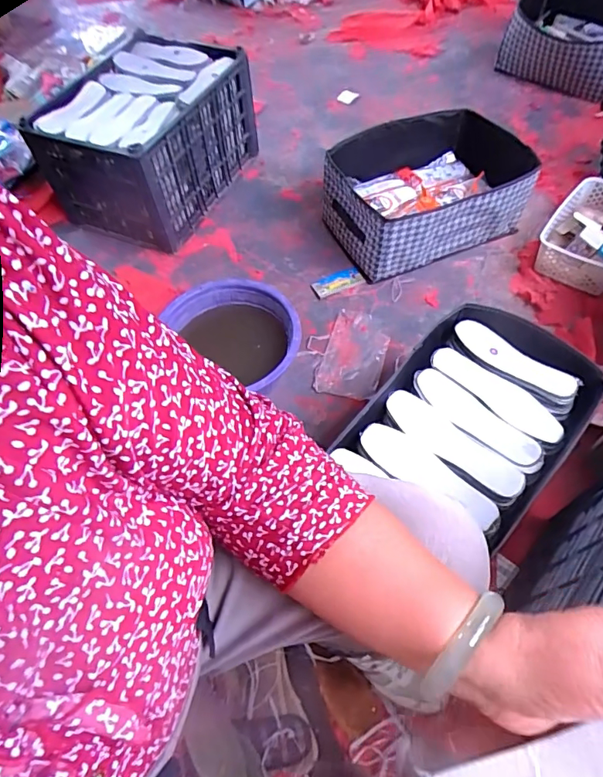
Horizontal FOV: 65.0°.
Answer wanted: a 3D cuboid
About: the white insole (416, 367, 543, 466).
[{"bbox_3d":[0.286,0.046,0.784,0.066,0.015,0.221,-40,63,-19],"label":"white insole"}]

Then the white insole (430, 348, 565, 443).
[{"bbox_3d":[0.329,0.005,0.797,0.074,0.020,0.231,-40,63,-19],"label":"white insole"}]

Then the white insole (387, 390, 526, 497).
[{"bbox_3d":[0.231,0.082,0.731,0.227,0.016,0.067,37,67,24],"label":"white insole"}]

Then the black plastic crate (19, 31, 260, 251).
[{"bbox_3d":[-0.413,-0.707,1.332,0.410,0.286,0.553,19,61,14],"label":"black plastic crate"}]

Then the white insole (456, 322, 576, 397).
[{"bbox_3d":[0.365,-0.051,0.823,0.213,0.018,0.054,37,67,23],"label":"white insole"}]

